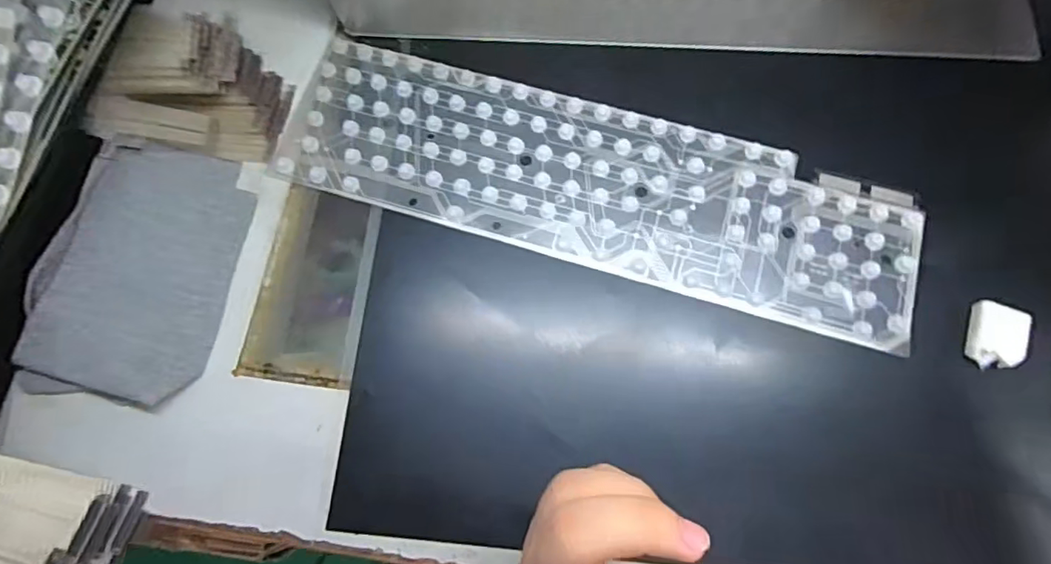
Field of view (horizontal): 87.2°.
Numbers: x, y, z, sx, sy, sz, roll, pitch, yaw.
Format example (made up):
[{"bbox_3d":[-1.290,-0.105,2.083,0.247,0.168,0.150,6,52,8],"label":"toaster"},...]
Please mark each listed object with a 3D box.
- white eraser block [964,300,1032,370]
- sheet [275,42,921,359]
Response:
[{"bbox_3d":[0.264,0.030,0.308,0.026,0.014,0.034,17,74,6],"label":"white eraser block"},{"bbox_3d":[0.041,-0.066,0.351,0.397,0.004,0.113,16,74,6],"label":"sheet"}]

